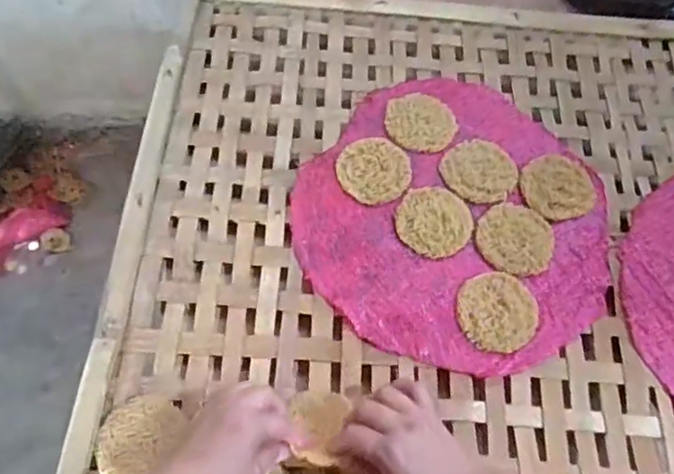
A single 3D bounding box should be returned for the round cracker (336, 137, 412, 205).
[{"bbox_3d":[0.041,-0.072,0.655,0.077,0.009,0.077,1,64,-3],"label":"round cracker"}]

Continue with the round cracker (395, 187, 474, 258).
[{"bbox_3d":[0.102,-0.017,0.633,0.076,0.007,0.074,1,64,-3],"label":"round cracker"}]

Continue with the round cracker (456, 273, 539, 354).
[{"bbox_3d":[0.159,0.073,0.596,0.078,0.005,0.077,1,64,-3],"label":"round cracker"}]

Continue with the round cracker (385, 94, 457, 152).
[{"bbox_3d":[0.096,-0.129,0.688,0.078,0.008,0.070,3,64,-2],"label":"round cracker"}]

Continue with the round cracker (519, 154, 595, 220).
[{"bbox_3d":[0.240,-0.056,0.660,0.075,0.008,0.077,1,64,-3],"label":"round cracker"}]

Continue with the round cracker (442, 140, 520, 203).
[{"bbox_3d":[0.156,-0.074,0.661,0.075,0.005,0.079,-40,73,-20],"label":"round cracker"}]

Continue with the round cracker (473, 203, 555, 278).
[{"bbox_3d":[0.186,0.001,0.629,0.079,0.004,0.075,1,64,-3],"label":"round cracker"}]

